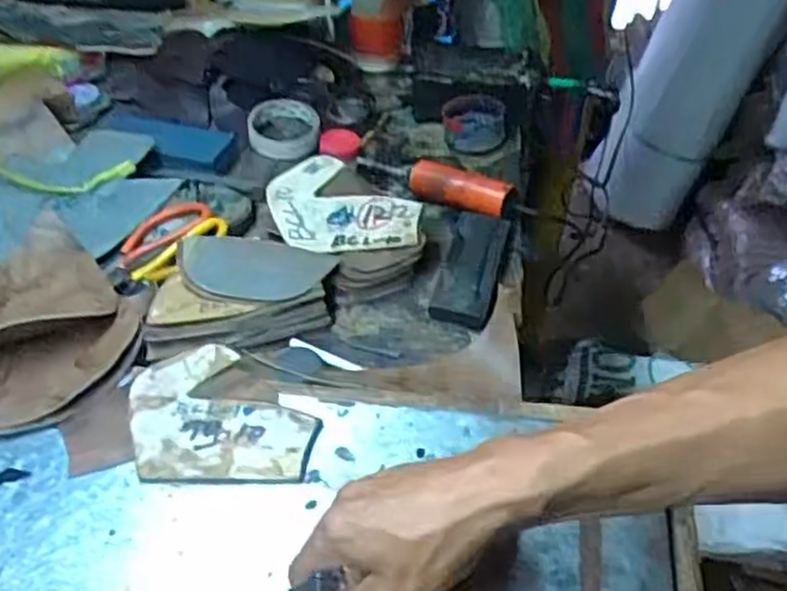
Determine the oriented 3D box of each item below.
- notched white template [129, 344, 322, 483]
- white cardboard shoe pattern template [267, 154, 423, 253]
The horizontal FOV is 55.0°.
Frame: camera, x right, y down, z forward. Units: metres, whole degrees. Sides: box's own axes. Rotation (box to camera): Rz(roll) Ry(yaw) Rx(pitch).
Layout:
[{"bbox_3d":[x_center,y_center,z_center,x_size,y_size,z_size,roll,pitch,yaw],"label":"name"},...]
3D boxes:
[{"bbox_3d":[-0.126,0.086,0.558,0.136,0.006,0.115,-2,47,2],"label":"notched white template"},{"bbox_3d":[-0.055,-0.079,0.726,0.157,0.012,0.103,31,61,21],"label":"white cardboard shoe pattern template"}]

